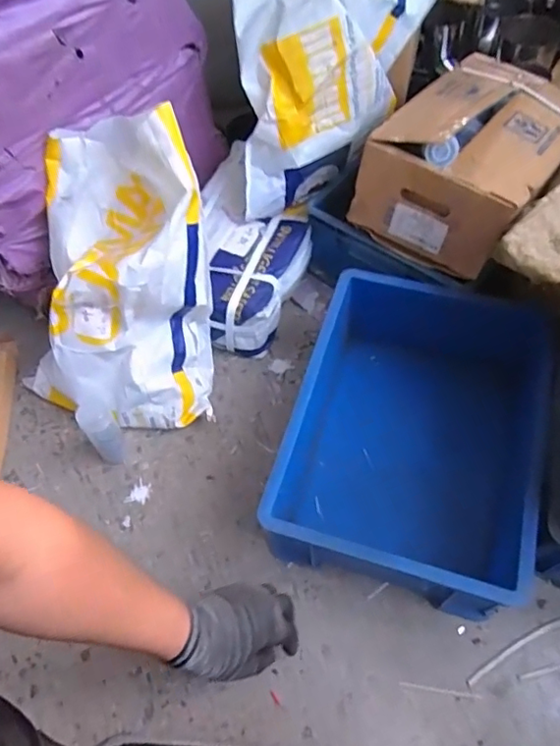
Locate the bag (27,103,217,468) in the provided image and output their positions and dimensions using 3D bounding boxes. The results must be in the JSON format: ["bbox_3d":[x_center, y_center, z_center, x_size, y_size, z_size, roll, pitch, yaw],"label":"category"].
[{"bbox_3d":[-0.238,-0.124,0.759,0.309,0.335,0.312,36,67,22],"label":"bag"}]

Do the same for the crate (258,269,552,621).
[{"bbox_3d":[0.177,0.079,0.739,0.297,0.142,0.390,16,61,13],"label":"crate"}]

